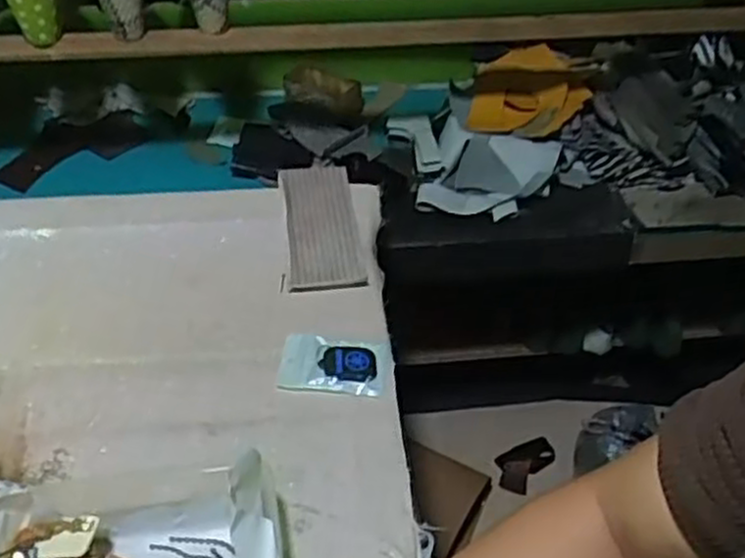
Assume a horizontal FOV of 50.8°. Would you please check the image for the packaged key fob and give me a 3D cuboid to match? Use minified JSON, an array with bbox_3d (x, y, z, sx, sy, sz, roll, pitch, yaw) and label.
[{"bbox_3d":[-0.035,0.077,0.739,0.101,0.011,0.064,6,43,4],"label":"packaged key fob"}]

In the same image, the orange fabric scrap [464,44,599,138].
[{"bbox_3d":[0.231,-0.278,1.144,0.164,0.057,0.170,8,43,6],"label":"orange fabric scrap"}]

